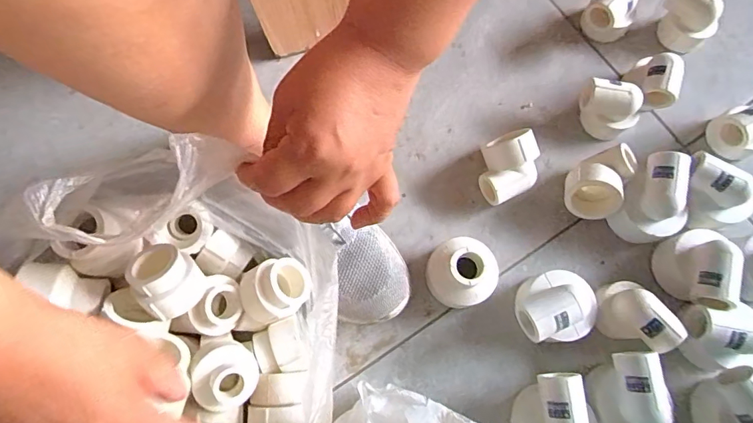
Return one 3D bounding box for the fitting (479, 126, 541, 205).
[{"bbox_3d":[0.130,-0.046,0.450,0.057,0.051,0.072,31,74,11],"label":"fitting"}]

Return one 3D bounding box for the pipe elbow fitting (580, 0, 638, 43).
[{"bbox_3d":[0.252,-0.212,0.494,0.047,0.057,0.045,-42,79,-11],"label":"pipe elbow fitting"}]

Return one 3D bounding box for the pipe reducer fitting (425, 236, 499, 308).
[{"bbox_3d":[0.080,0.058,0.419,0.060,0.052,0.058,0,74,0],"label":"pipe reducer fitting"}]

